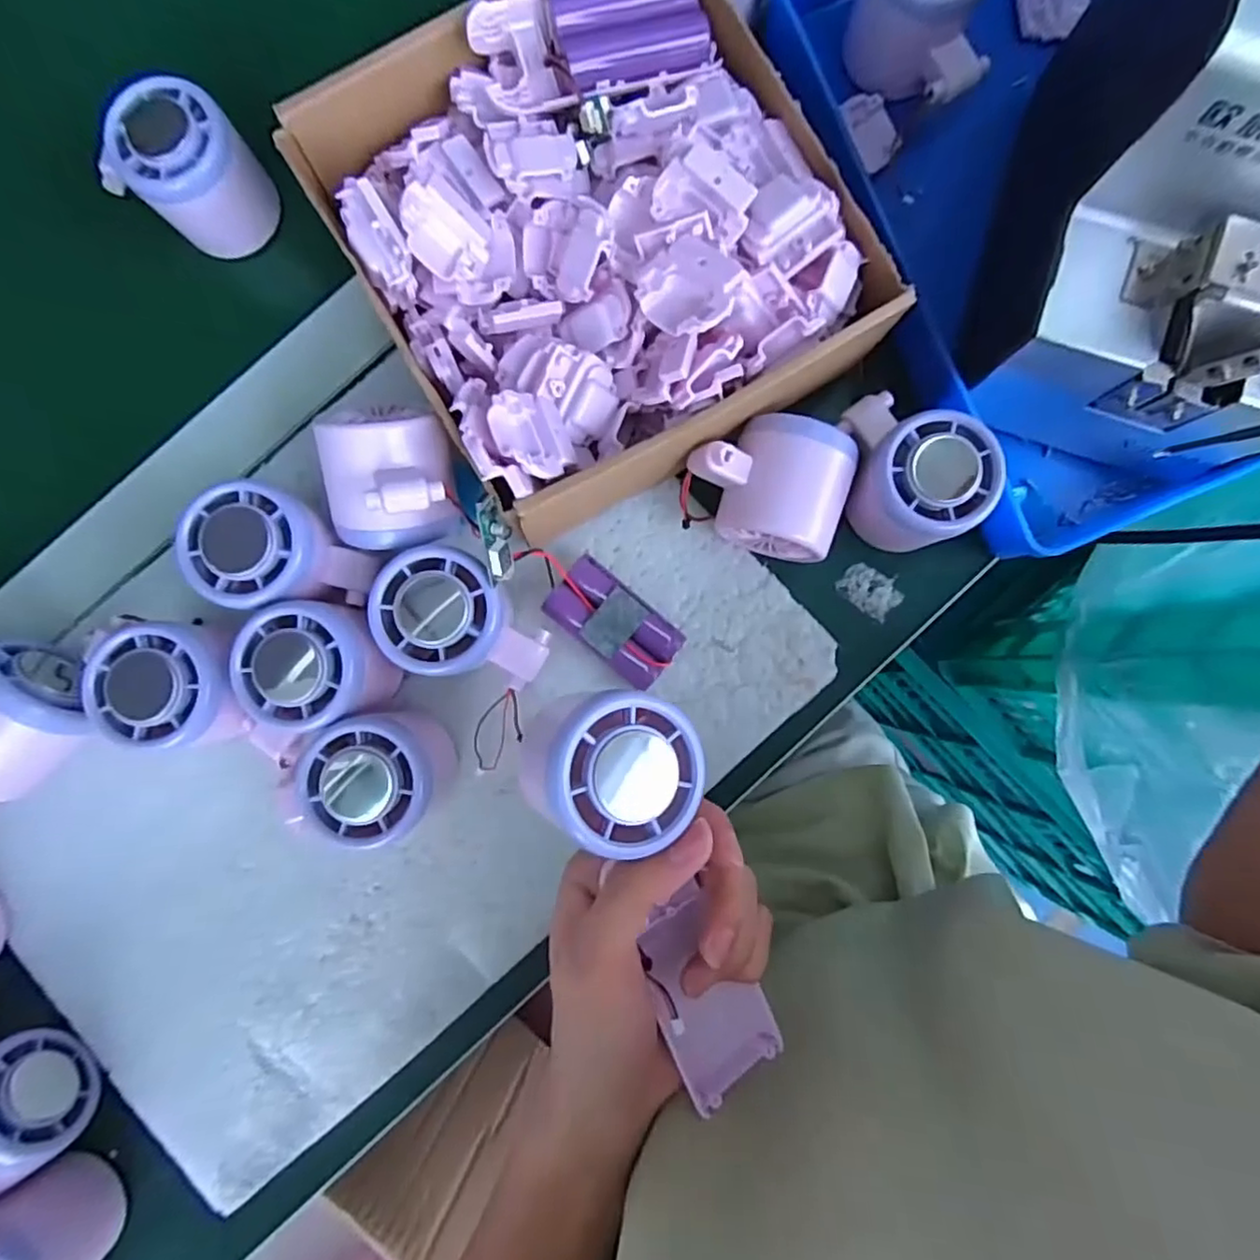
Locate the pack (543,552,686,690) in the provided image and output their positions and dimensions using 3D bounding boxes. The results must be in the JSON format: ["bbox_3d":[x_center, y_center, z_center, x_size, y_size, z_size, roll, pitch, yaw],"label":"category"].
[{"bbox_3d":[-0.007,-0.003,0.319,0.064,0.021,0.034,41,89,2],"label":"pack"}]

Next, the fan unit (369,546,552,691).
[{"bbox_3d":[-0.077,-0.001,0.298,0.052,0.054,0.073,-42,88,-1],"label":"fan unit"}]

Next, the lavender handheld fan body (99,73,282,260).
[{"bbox_3d":[-0.214,-0.224,0.320,0.047,0.054,0.057,33,88,2],"label":"lavender handheld fan body"}]

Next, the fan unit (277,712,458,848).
[{"bbox_3d":[-0.116,0.065,0.297,0.058,0.054,0.053,0,88,1],"label":"fan unit"}]

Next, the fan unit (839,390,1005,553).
[{"bbox_3d":[0.129,-0.076,0.310,0.058,0.055,0.076,-27,87,0],"label":"fan unit"}]

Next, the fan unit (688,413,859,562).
[{"bbox_3d":[0.064,-0.067,0.306,0.071,0.053,0.057,15,88,1],"label":"fan unit"}]

